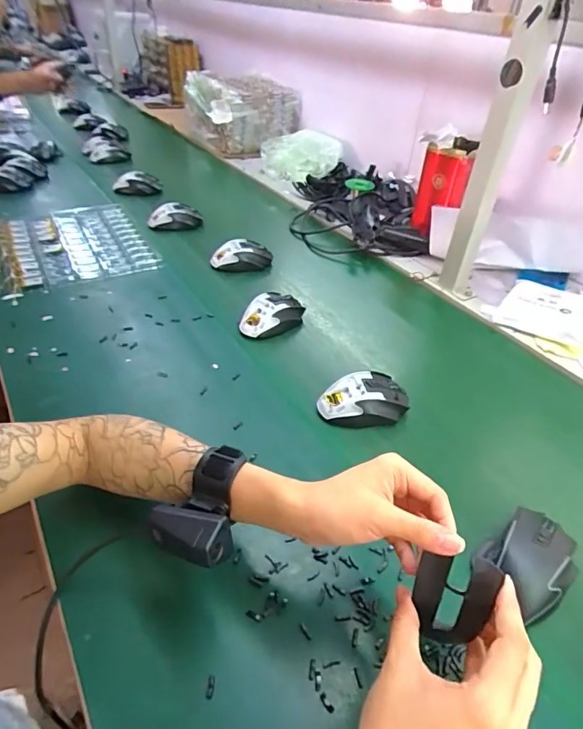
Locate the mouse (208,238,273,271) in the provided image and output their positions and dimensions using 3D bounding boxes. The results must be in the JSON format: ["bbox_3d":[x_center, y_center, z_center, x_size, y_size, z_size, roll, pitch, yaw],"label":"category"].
[{"bbox_3d":[-0.095,-0.208,0.864,0.113,0.039,0.059,-8,41,-14],"label":"mouse"}]

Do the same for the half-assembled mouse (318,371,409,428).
[{"bbox_3d":[0.092,0.045,0.579,0.116,0.038,0.067,-4,40,-10],"label":"half-assembled mouse"}]

